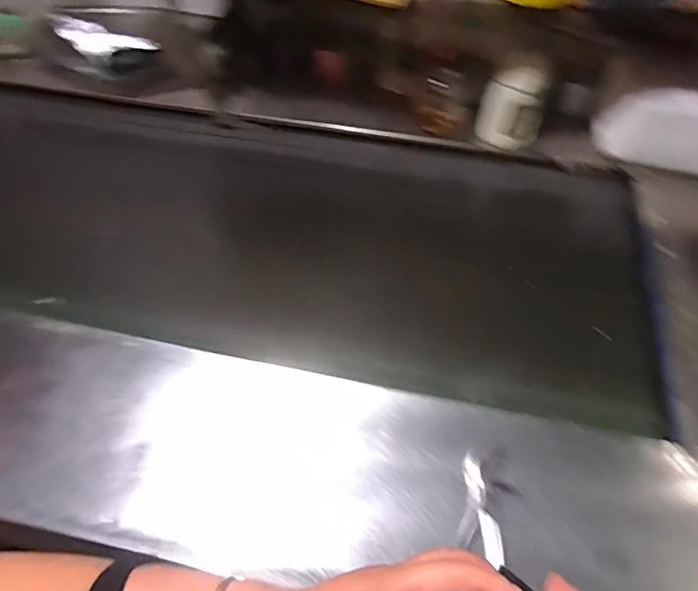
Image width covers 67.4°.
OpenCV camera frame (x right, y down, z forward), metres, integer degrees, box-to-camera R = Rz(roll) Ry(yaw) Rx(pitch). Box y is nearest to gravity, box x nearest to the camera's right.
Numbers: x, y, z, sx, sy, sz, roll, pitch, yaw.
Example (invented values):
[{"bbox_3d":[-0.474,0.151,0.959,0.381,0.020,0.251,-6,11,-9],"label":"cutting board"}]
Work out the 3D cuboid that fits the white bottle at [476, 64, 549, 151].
[{"bbox_3d":[0.264,-0.308,0.849,0.062,0.139,0.078,-39,64,-23],"label":"white bottle"}]

